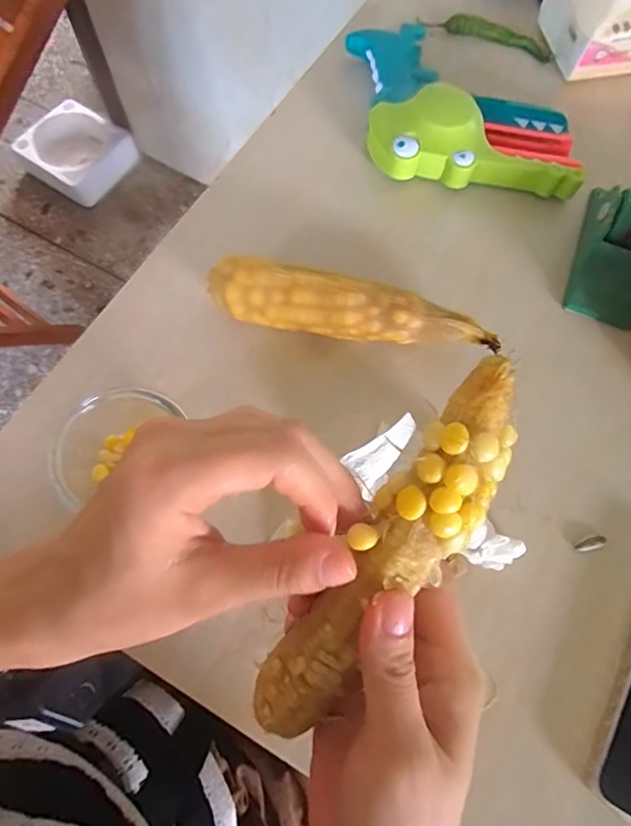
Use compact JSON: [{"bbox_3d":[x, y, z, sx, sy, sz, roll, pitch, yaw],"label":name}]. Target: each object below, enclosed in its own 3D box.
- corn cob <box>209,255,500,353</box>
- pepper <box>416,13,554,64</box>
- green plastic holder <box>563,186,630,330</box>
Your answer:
[{"bbox_3d":[0.026,-0.069,0.343,0.191,0.045,0.035,10,71,1],"label":"corn cob"},{"bbox_3d":[0.162,-0.359,0.469,0.129,0.016,0.019,20,71,4],"label":"pepper"},{"bbox_3d":[0.224,-0.116,0.362,0.059,0.057,0.077,17,71,3],"label":"green plastic holder"}]

